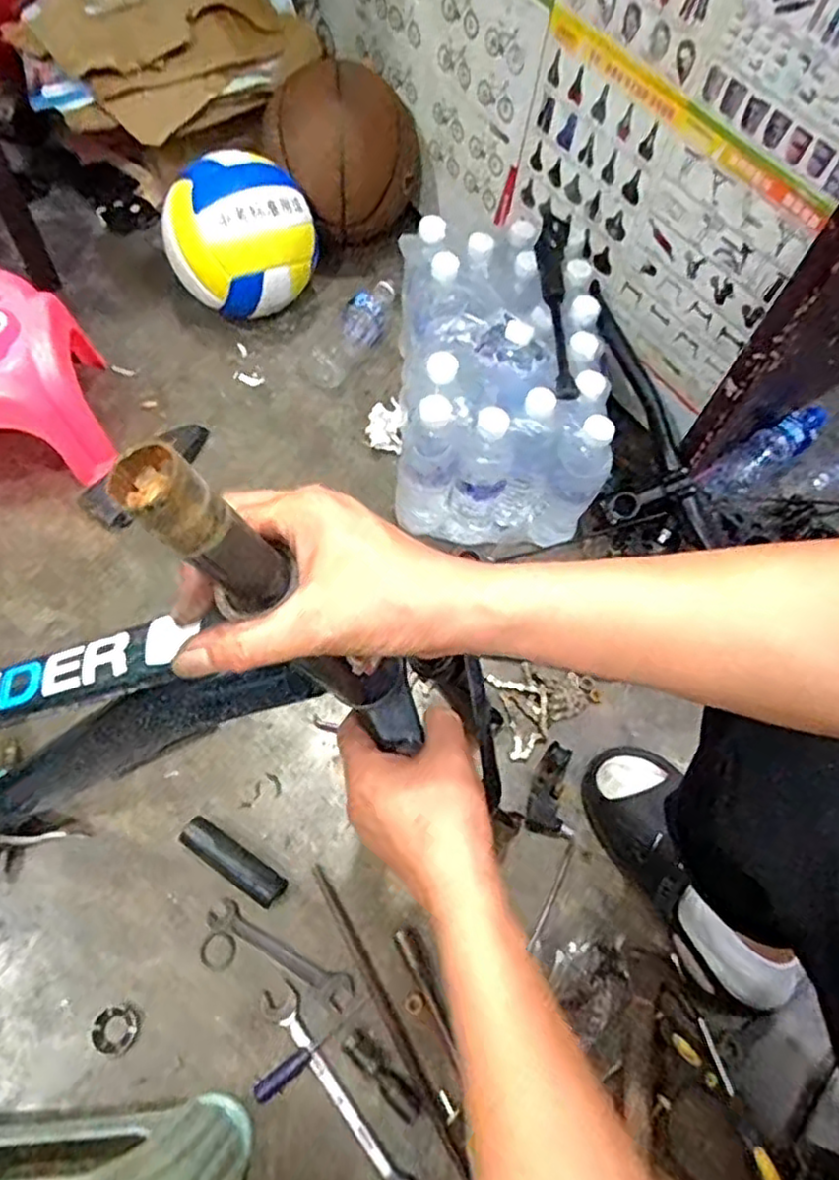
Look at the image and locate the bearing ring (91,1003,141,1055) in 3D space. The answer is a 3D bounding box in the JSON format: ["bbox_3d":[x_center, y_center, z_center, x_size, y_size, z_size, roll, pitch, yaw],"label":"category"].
[{"bbox_3d":[-0.285,0.412,0.653,0.042,0.004,0.039,1,65,-3],"label":"bearing ring"}]

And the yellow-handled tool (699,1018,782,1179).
[{"bbox_3d":[0.300,0.487,0.642,0.020,0.021,0.157,-11,49,-9],"label":"yellow-handled tool"}]

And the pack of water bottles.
[{"bbox_3d":[0.092,-0.265,0.889,0.222,0.220,0.350,1,65,-3],"label":"pack of water bottles"}]

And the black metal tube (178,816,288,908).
[{"bbox_3d":[-0.190,0.276,0.710,0.118,0.027,0.033,32,67,11],"label":"black metal tube"}]

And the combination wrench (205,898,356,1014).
[{"bbox_3d":[-0.136,0.357,0.684,0.158,0.004,0.032,30,66,10],"label":"combination wrench"}]

